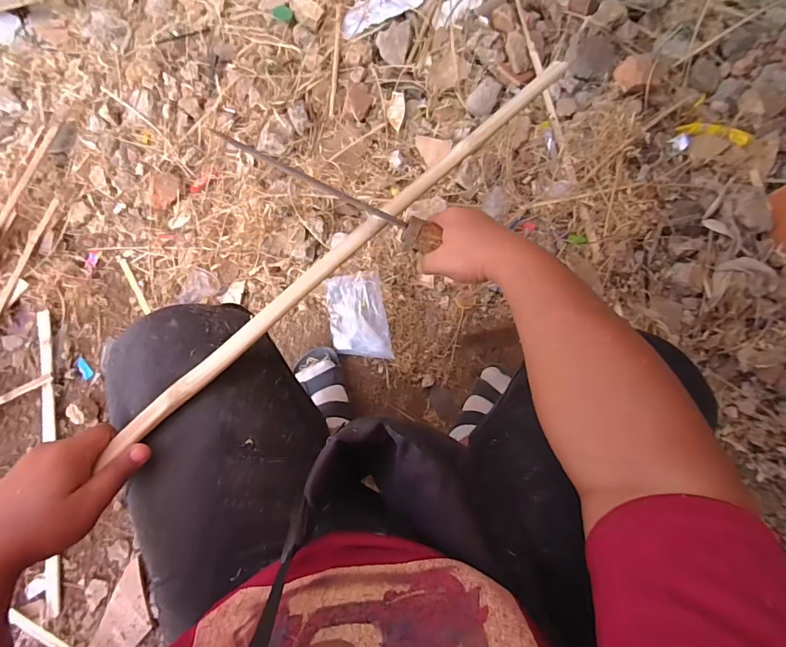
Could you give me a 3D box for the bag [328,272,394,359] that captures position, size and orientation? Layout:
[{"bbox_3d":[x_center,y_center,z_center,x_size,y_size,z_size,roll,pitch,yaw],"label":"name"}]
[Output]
[{"bbox_3d":[-0.066,-0.012,0.797,0.105,0.015,0.161,-9,92,8],"label":"bag"}]

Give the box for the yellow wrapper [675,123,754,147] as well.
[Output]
[{"bbox_3d":[0.619,-0.367,0.809,0.130,0.023,0.037,21,80,6],"label":"yellow wrapper"}]

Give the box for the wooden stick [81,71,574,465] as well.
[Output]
[{"bbox_3d":[-0.016,-0.111,0.468,0.028,0.018,0.661,44,74,8],"label":"wooden stick"}]

